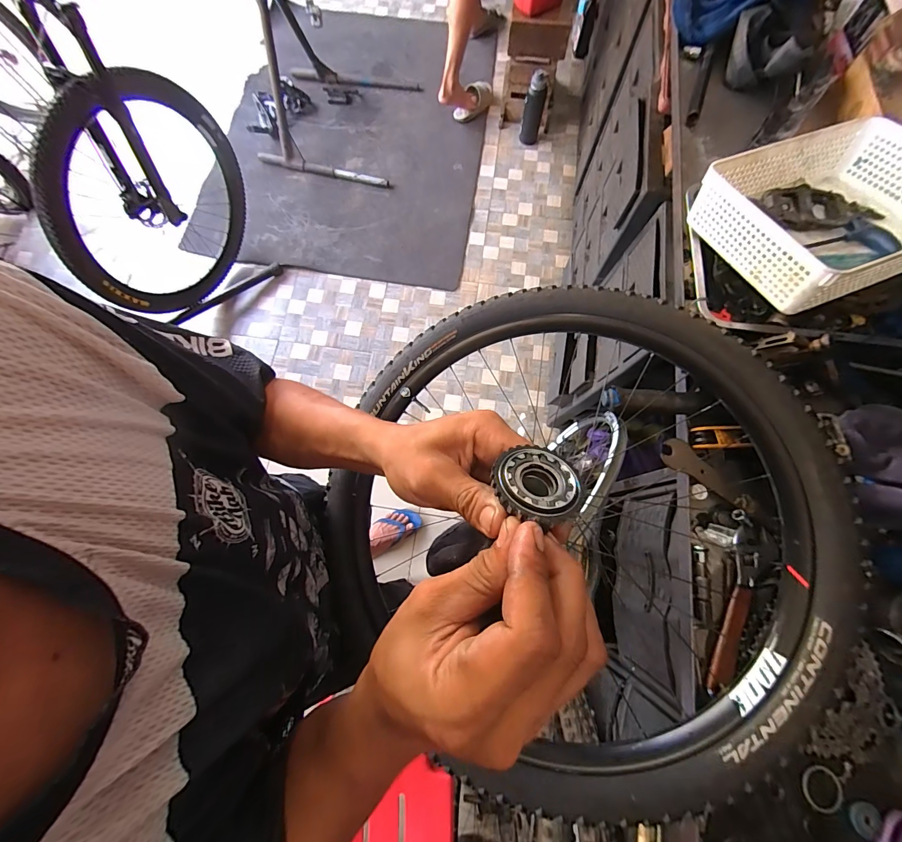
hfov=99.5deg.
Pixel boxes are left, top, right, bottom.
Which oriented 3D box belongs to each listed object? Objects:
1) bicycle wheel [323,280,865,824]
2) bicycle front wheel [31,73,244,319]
[{"bbox_3d":[0.155,0.143,0.596,0.696,0.119,0.696,-4,75,15],"label":"bicycle wheel"},{"bbox_3d":[-0.962,-0.739,1.297,0.120,0.675,0.663,27,76,7],"label":"bicycle front wheel"}]

